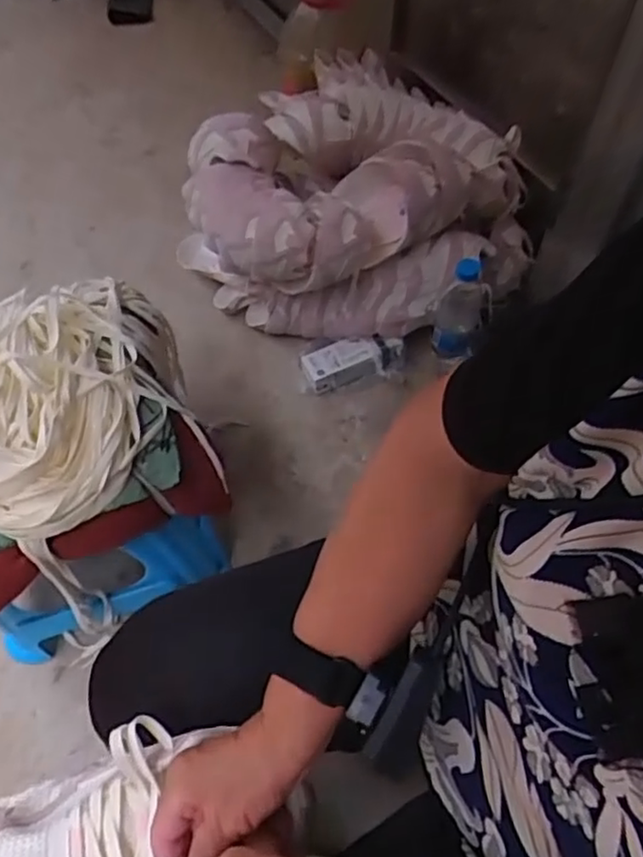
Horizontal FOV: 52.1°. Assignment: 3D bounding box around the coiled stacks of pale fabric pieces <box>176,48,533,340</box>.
[{"bbox_3d":[0.044,-0.348,1.103,0.436,0.284,0.478,-36,64,-20],"label":"coiled stacks of pale fabric pieces"}]

